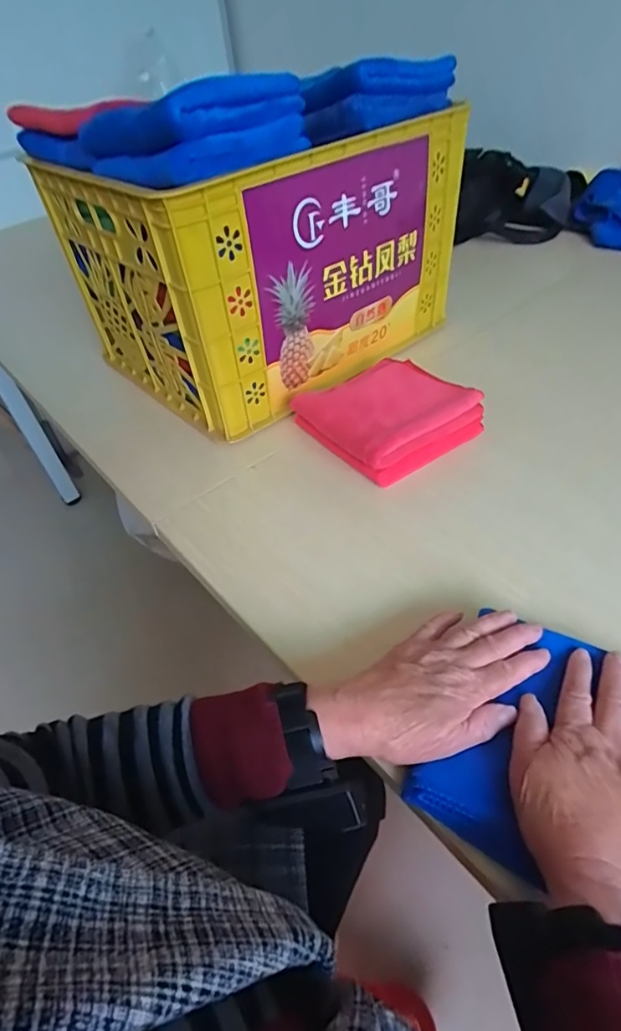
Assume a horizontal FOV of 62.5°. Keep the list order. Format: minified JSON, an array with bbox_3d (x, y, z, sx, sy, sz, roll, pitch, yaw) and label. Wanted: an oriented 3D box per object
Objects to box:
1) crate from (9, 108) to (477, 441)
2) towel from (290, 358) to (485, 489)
[{"bbox_3d":[-0.071,-0.389,0.763,0.459,0.281,0.386,-35,50,-25],"label":"crate"},{"bbox_3d":[0.089,-0.125,0.638,0.187,0.058,0.178,-26,47,-18],"label":"towel"}]

